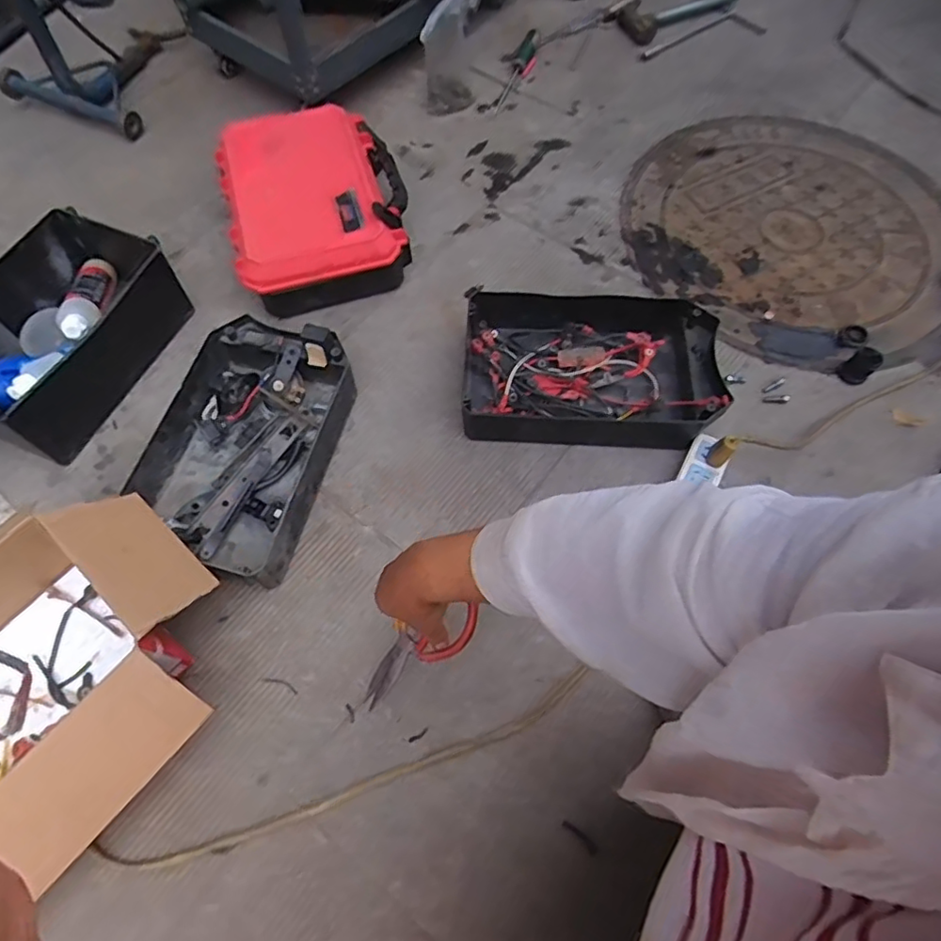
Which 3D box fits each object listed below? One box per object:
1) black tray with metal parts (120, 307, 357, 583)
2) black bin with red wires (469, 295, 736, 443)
[{"bbox_3d":[-0.307,-0.038,0.811,0.224,0.071,0.347,12,65,6],"label":"black tray with metal parts"},{"bbox_3d":[0.173,-0.142,0.879,0.359,0.094,0.221,2,64,1],"label":"black bin with red wires"}]

